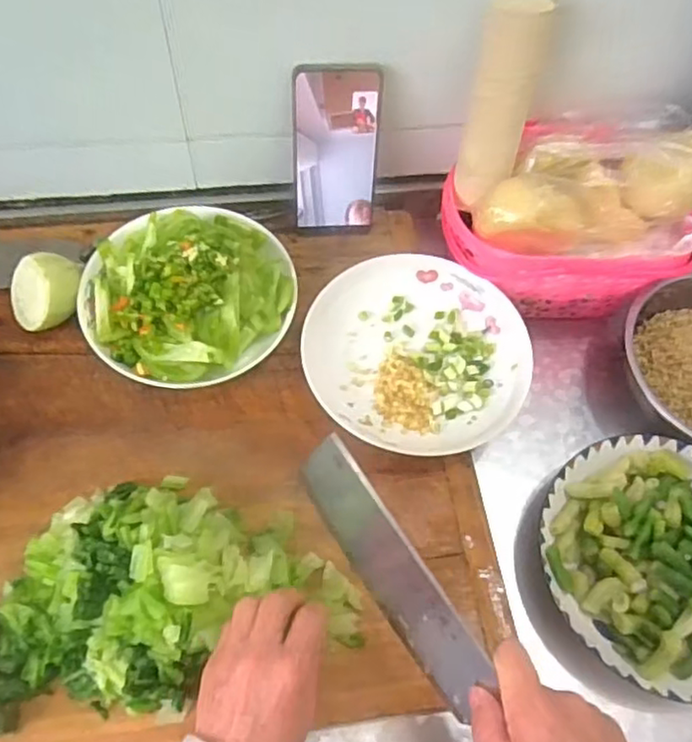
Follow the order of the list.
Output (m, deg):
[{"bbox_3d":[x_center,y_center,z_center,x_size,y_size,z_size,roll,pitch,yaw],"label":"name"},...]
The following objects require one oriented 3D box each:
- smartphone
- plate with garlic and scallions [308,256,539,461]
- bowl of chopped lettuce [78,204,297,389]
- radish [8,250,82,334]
[{"bbox_3d":[-0.008,-0.195,0.591,0.074,0.154,0.010,-4,47,-7],"label":"smartphone"},{"bbox_3d":[0.062,-0.017,0.575,0.179,0.028,0.190,1,63,-2],"label":"plate with garlic and scallions"},{"bbox_3d":[-0.138,-0.076,0.568,0.172,0.075,0.171,1,63,-2],"label":"bowl of chopped lettuce"},{"bbox_3d":[-0.256,-0.065,0.564,0.062,0.050,0.057,1,63,-2],"label":"radish"}]

